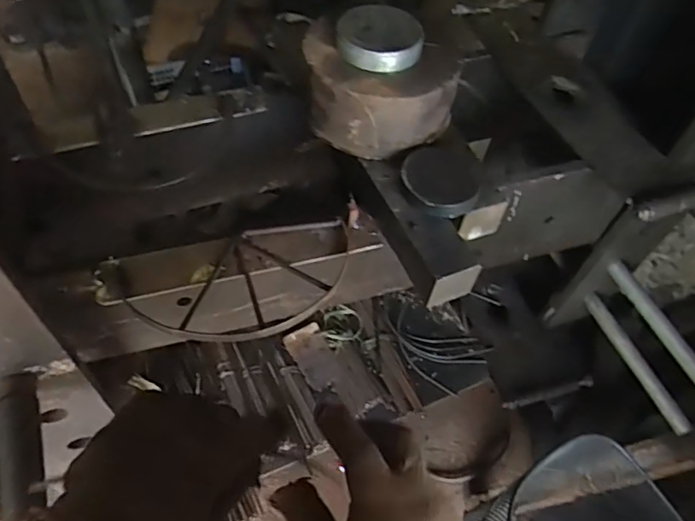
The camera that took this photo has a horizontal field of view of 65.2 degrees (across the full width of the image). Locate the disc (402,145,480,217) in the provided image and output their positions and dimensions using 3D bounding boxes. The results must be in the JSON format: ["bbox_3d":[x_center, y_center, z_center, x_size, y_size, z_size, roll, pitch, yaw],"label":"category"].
[{"bbox_3d":[0.094,-0.085,0.553,0.077,0.018,0.090,3,55,-1],"label":"disc"}]

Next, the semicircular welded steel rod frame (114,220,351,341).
[{"bbox_3d":[-0.096,0.023,0.518,0.227,0.011,0.118,-17,57,-15],"label":"semicircular welded steel rod frame"}]

